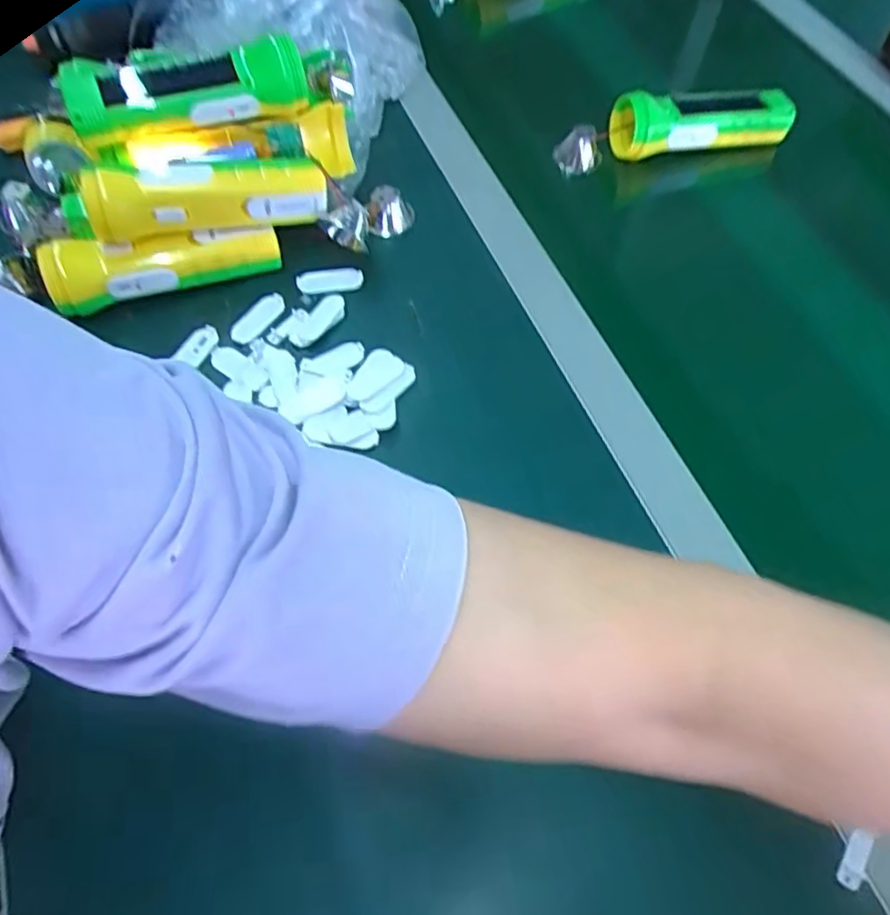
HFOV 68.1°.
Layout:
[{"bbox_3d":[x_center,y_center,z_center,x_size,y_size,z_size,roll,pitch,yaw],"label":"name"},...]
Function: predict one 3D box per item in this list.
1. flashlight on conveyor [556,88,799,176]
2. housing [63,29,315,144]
[{"bbox_3d":[0.208,-0.306,0.607,0.209,0.059,0.061,-14,62,-9],"label":"flashlight on conveyor"},{"bbox_3d":[-0.182,-0.266,0.462,0.163,0.039,0.065,-13,62,-9],"label":"housing"}]

